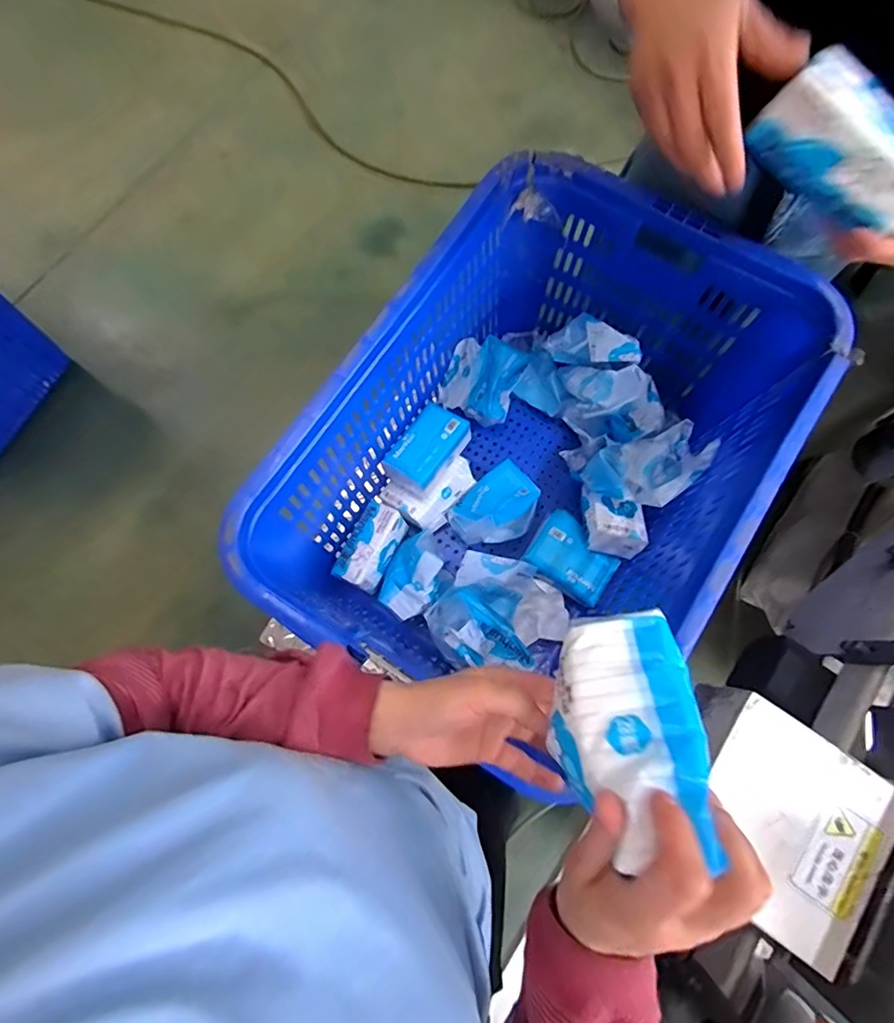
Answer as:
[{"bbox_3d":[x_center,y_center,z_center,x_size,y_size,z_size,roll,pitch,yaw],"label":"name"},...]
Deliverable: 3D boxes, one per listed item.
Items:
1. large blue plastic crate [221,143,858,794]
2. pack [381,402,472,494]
[{"bbox_3d":[0.119,-0.059,0.729,0.471,0.323,0.650,33,78,9],"label":"large blue plastic crate"},{"bbox_3d":[-0.030,-0.099,0.811,0.083,0.051,0.133,35,78,9],"label":"pack"}]

